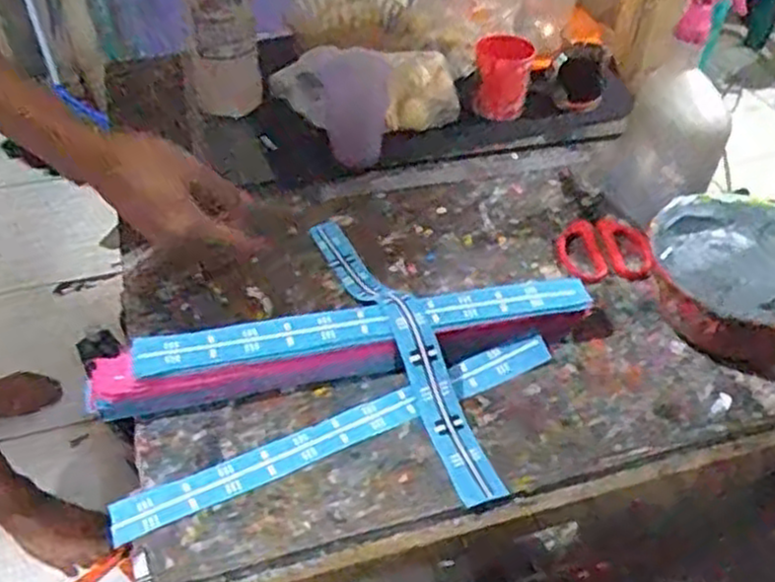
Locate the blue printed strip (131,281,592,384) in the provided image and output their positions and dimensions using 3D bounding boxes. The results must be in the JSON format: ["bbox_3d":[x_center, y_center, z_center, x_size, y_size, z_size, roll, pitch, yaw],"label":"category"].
[{"bbox_3d":[-0.013,0.029,0.656,0.390,0.009,0.036,-8,68,-12],"label":"blue printed strip"}]

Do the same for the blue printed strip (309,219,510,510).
[{"bbox_3d":[0.009,0.029,0.683,0.041,0.054,0.349,-16,47,-18],"label":"blue printed strip"}]

